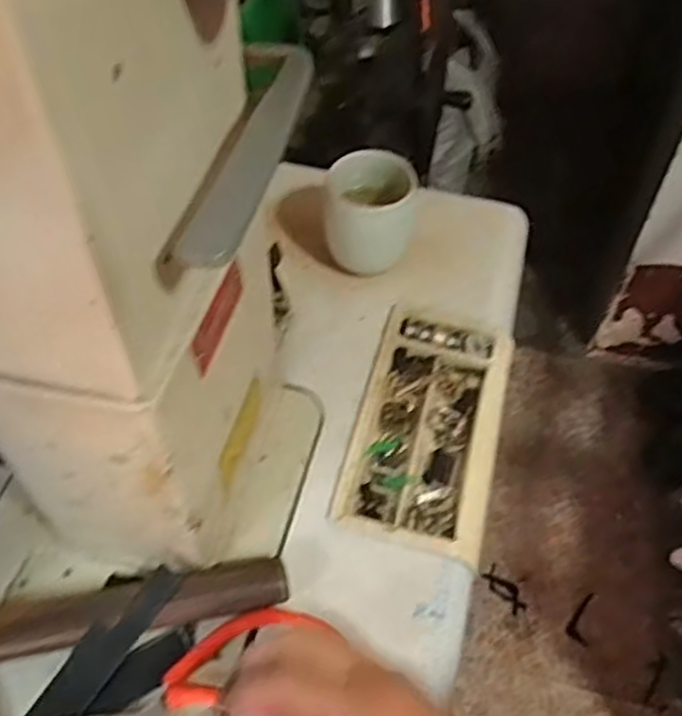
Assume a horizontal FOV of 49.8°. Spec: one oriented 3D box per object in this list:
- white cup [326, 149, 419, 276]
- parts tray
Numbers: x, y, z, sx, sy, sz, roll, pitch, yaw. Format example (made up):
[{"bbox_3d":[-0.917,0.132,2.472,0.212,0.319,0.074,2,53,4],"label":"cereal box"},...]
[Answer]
[{"bbox_3d":[0.021,-0.108,0.547,0.067,0.071,0.062,-1,52,1],"label":"white cup"},{"bbox_3d":[0.062,0.042,0.504,0.092,0.023,0.183,12,55,9],"label":"parts tray"}]

